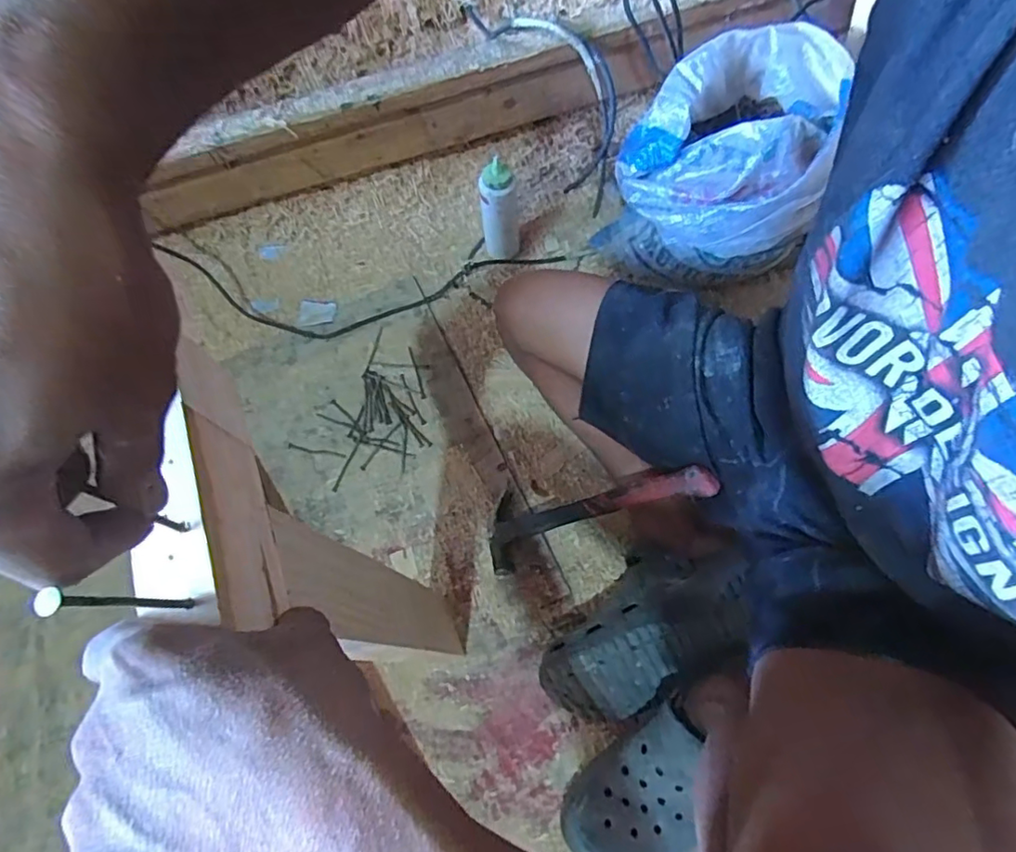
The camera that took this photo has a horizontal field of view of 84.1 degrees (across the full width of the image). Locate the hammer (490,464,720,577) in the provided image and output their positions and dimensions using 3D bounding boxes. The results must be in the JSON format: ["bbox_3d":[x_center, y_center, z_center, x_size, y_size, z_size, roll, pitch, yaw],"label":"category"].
[{"bbox_3d":[0.098,0.097,0.662,0.282,0.027,0.089,-22,64,25],"label":"hammer"}]

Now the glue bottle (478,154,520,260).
[{"bbox_3d":[-0.012,-0.320,0.850,0.051,0.181,0.044,-1,66,2],"label":"glue bottle"}]

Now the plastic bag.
[{"bbox_3d":[0.278,-0.346,0.755,0.249,0.257,0.236,31,75,19],"label":"plastic bag"}]

